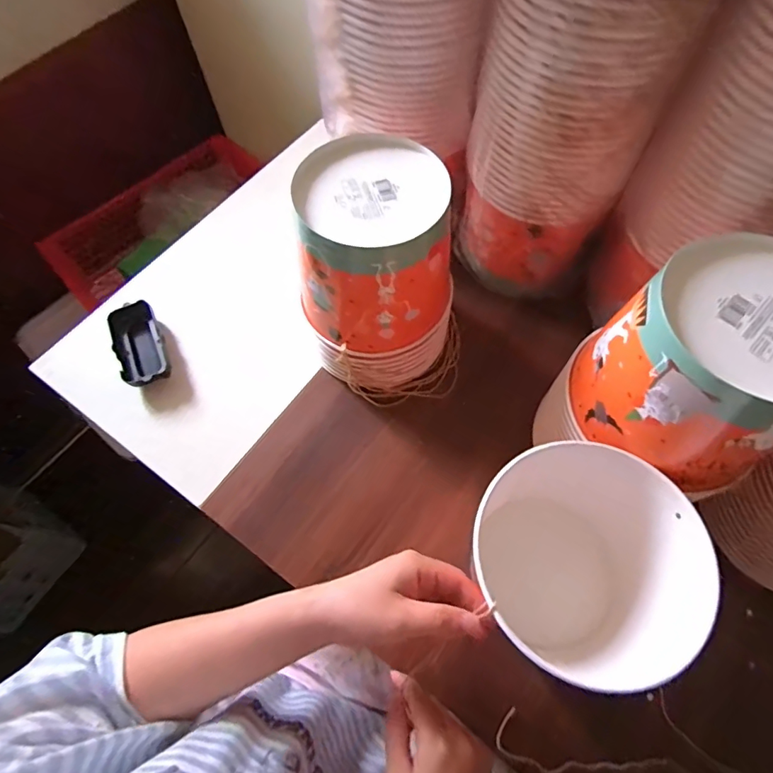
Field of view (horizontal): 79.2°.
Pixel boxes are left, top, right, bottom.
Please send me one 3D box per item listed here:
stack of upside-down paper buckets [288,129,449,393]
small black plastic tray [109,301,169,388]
[{"bbox_3d":[-0.006,-0.101,0.471,0.137,0.216,0.149,-5,64,-1],"label":"stack of upside-down paper buckets"},{"bbox_3d":[-0.283,-0.047,0.535,0.050,0.021,0.103,-24,66,-10],"label":"small black plastic tray"}]

